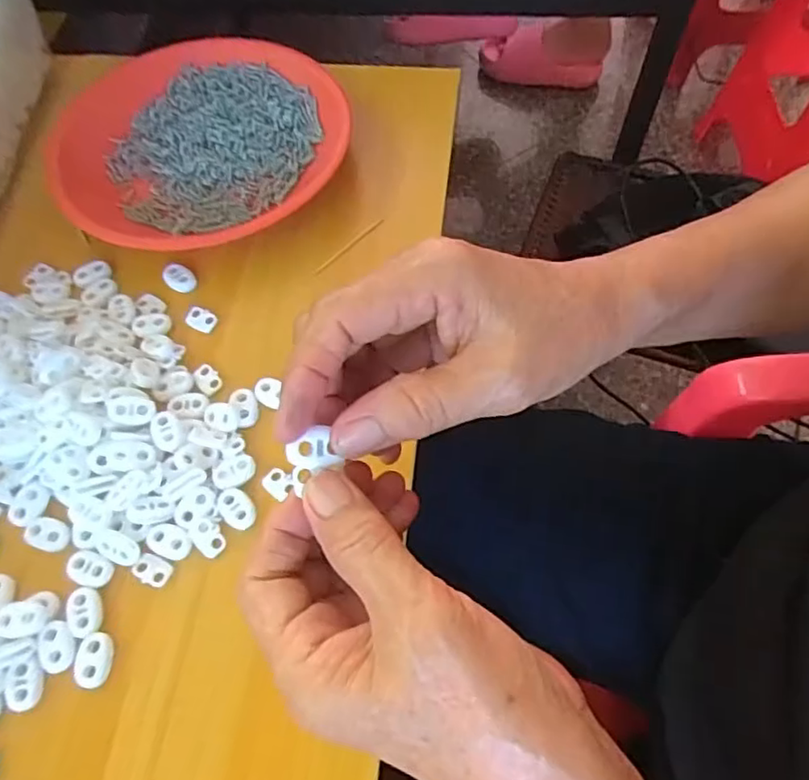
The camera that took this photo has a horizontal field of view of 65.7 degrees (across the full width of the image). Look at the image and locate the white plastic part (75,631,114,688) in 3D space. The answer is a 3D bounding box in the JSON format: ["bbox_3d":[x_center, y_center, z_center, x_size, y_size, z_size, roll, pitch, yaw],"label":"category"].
[{"bbox_3d":[-0.139,0.121,0.281,0.015,0.005,0.023,-3,61,2],"label":"white plastic part"}]

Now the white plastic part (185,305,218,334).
[{"bbox_3d":[-0.120,-0.042,0.370,0.019,0.004,0.013,19,64,13],"label":"white plastic part"}]

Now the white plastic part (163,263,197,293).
[{"bbox_3d":[-0.138,-0.069,0.385,0.022,0.006,0.015,30,67,18],"label":"white plastic part"}]

